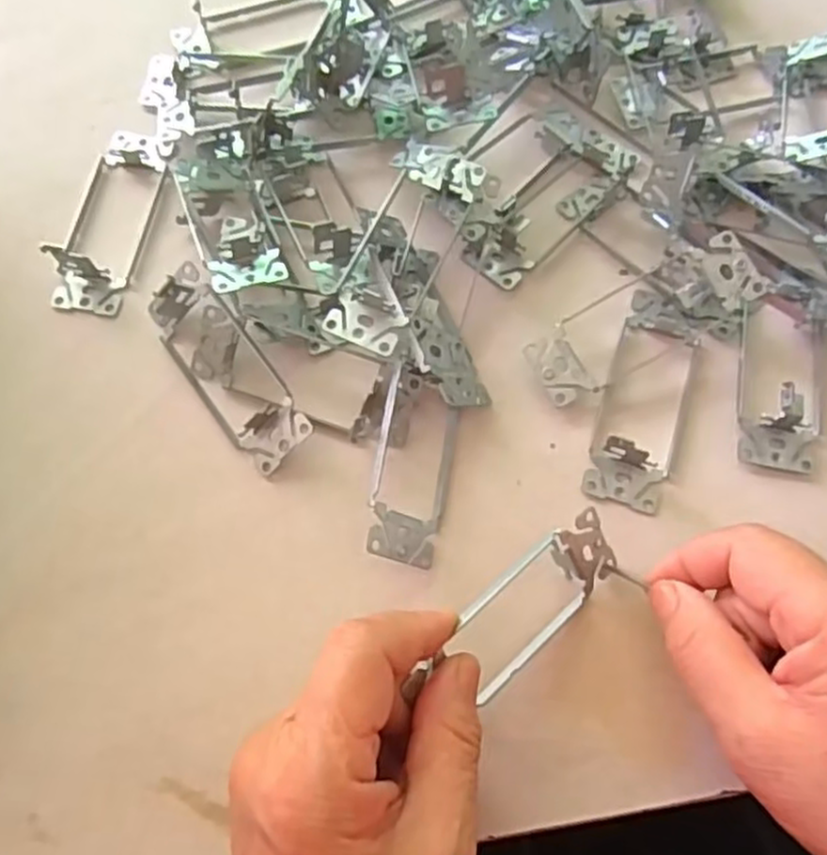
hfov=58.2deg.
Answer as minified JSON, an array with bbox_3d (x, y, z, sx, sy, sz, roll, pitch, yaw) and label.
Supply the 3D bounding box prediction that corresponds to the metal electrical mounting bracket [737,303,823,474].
[{"bbox_3d":[0.165,-0.020,0.326,0.037,0.020,0.074,9,71,4],"label":"metal electrical mounting bracket"}]

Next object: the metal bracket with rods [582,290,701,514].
[{"bbox_3d":[0.105,-0.016,0.329,0.037,0.022,0.103,17,72,7],"label":"metal bracket with rods"}]

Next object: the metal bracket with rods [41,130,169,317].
[{"bbox_3d":[-0.152,-0.109,0.368,0.038,0.022,0.105,8,71,4],"label":"metal bracket with rods"}]

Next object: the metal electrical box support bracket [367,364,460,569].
[{"bbox_3d":[0.000,0.018,0.315,0.031,0.026,0.078,9,71,4],"label":"metal electrical box support bracket"}]

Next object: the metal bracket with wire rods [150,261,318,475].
[{"bbox_3d":[-0.085,-0.029,0.330,0.033,0.033,0.101,-35,74,-11],"label":"metal bracket with wire rods"}]

